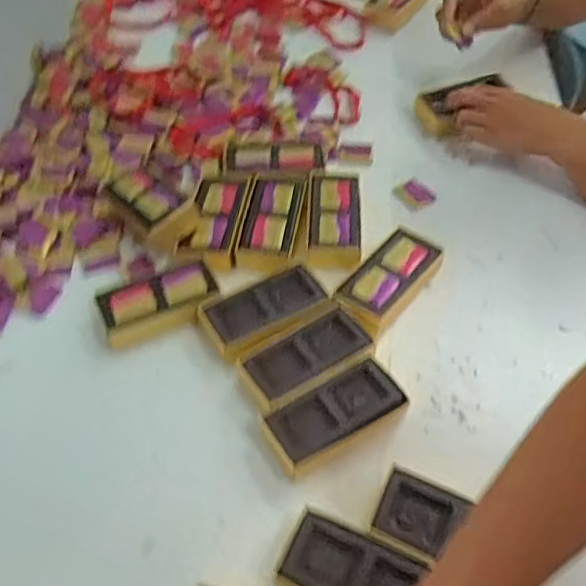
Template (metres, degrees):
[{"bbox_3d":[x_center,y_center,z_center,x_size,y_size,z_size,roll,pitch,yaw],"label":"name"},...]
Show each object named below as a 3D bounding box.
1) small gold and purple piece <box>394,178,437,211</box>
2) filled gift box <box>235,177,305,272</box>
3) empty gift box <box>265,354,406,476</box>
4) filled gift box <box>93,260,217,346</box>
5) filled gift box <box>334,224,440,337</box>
[{"bbox_3d":[0.135,-0.111,0.702,0.040,0.006,0.042,-31,59,-20],"label":"small gold and purple piece"},{"bbox_3d":[-0.023,-0.075,0.649,0.056,0.024,0.118,7,54,6],"label":"filled gift box"},{"bbox_3d":[0.033,0.102,0.522,0.111,0.031,0.052,-28,58,-19],"label":"empty gift box"},{"bbox_3d":[-0.125,0.012,0.590,0.105,0.030,0.057,-14,54,-9],"label":"filled gift box"},{"bbox_3d":[0.092,-0.012,0.606,0.057,0.027,0.121,32,60,22],"label":"filled gift box"}]

